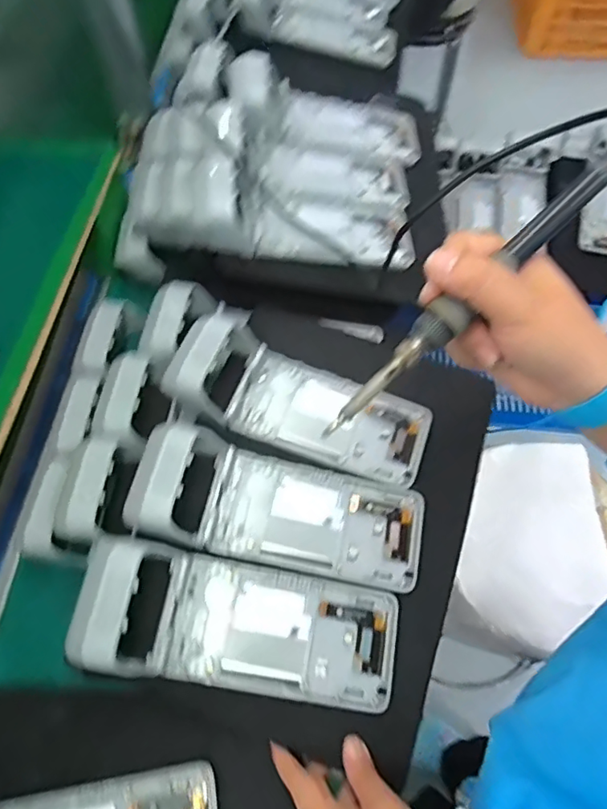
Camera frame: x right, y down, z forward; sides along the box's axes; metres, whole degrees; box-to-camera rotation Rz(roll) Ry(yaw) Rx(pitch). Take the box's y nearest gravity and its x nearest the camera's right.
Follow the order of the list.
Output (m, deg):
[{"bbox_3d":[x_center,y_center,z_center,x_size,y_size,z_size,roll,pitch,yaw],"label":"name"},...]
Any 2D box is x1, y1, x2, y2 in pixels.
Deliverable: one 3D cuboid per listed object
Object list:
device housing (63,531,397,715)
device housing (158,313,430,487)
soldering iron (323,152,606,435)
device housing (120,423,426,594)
[{"bbox_3d":[-0.043,0.157,0.383,0.224,0.050,0.086,14,55,-8],"label":"device housing"},{"bbox_3d":[-0.005,0.002,0.477,0.227,0.065,0.094,23,58,-1],"label":"device housing"},{"bbox_3d":[0.087,-0.057,0.265,0.202,0.014,0.015,-43,61,5],"label":"soldering iron"},{"bbox_3d":[-0.018,0.083,0.422,0.225,0.048,0.088,17,56,-8],"label":"device housing"}]

